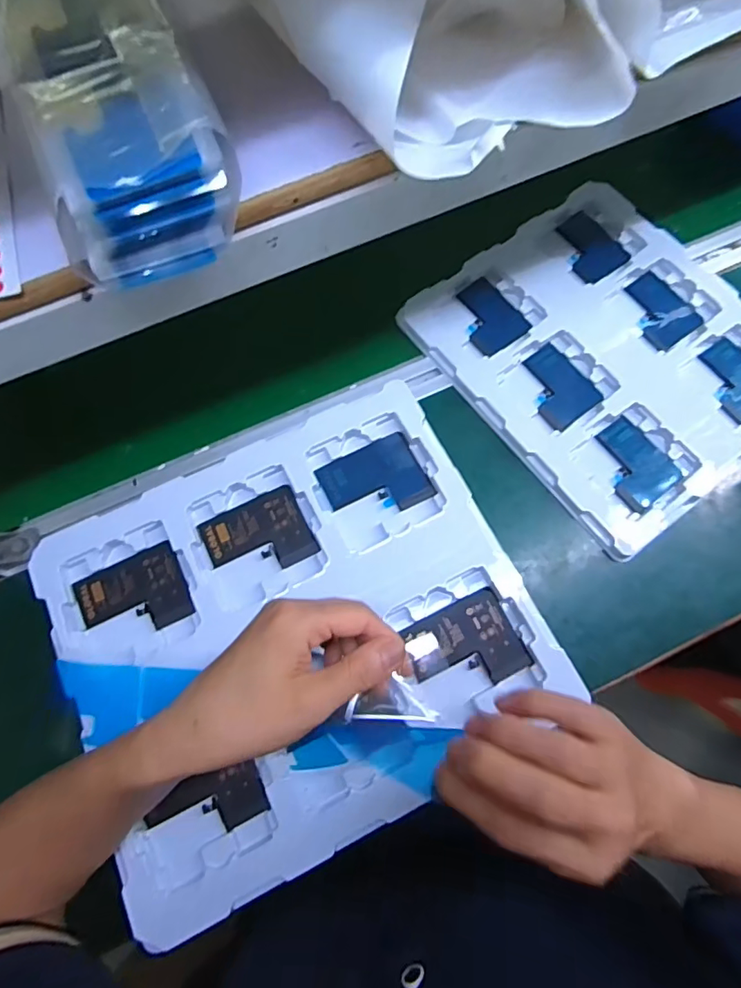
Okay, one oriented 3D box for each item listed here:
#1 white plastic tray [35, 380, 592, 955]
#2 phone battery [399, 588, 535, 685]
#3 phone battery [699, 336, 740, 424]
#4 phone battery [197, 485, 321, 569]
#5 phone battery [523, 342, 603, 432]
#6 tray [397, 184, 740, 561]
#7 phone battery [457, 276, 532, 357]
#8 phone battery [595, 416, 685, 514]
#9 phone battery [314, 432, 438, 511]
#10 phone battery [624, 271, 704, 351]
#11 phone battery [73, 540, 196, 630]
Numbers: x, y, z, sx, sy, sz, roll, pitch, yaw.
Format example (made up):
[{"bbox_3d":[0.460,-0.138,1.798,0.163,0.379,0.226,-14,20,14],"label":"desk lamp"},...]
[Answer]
[{"bbox_3d":[-0.051,0.090,0.362,0.310,0.013,0.278,-26,73,-7],"label":"white plastic tray"},{"bbox_3d":[0.067,0.109,0.358,0.075,0.004,0.059,-25,73,-6],"label":"phone battery"},{"bbox_3d":[0.350,-0.110,0.485,0.061,0.004,0.077,-37,75,-10],"label":"phone battery"},{"bbox_3d":[-0.085,0.033,0.385,0.076,0.004,0.059,-25,73,-6],"label":"phone battery"},{"bbox_3d":[0.179,-0.105,0.492,0.062,0.004,0.077,-37,75,-10],"label":"phone battery"},{"bbox_3d":[0.233,-0.142,0.498,0.281,0.019,0.317,-36,75,-9],"label":"tray"},{"bbox_3d":[0.118,-0.181,0.517,0.059,0.004,0.078,-34,75,-9],"label":"phone battery"},{"bbox_3d":[0.240,-0.028,0.465,0.061,0.005,0.078,-36,75,-9],"label":"phone battery"},{"bbox_3d":[0.004,-0.009,0.397,0.078,0.004,0.059,-25,73,-6],"label":"phone battery"},{"bbox_3d":[0.289,-0.186,0.511,0.059,0.004,0.076,-33,74,-9],"label":"phone battery"},{"bbox_3d":[-0.176,0.076,0.375,0.078,0.005,0.060,-23,73,-6],"label":"phone battery"}]

